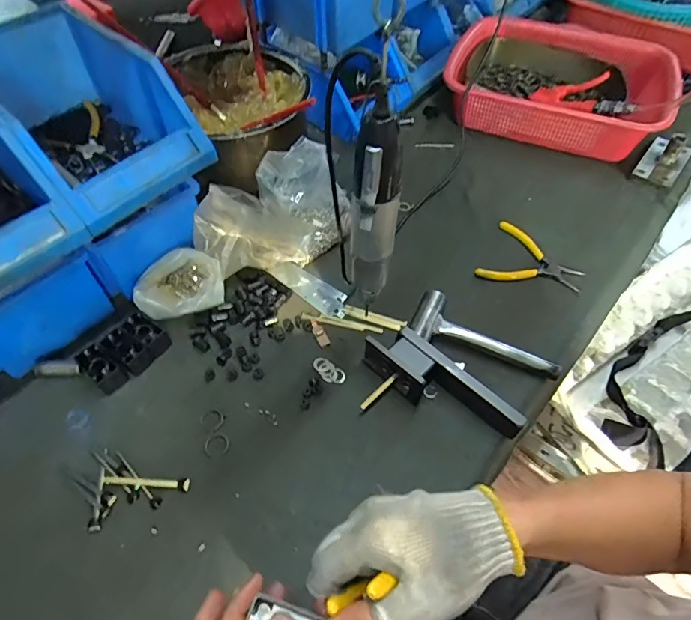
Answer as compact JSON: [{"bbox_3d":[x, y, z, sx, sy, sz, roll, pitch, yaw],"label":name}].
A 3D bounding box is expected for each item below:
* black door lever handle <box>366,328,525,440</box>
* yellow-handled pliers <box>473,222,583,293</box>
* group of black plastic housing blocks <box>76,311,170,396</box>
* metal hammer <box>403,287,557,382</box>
[{"bbox_3d":[0.107,0.081,0.507,0.181,0.050,0.062,37,63,19],"label":"black door lever handle"},{"bbox_3d":[0.258,-0.063,0.624,0.128,0.010,0.107,27,60,14],"label":"yellow-handled pliers"},{"bbox_3d":[-0.257,0.049,0.534,0.057,0.027,0.090,38,63,20],"label":"group of black plastic housing blocks"},{"bbox_3d":[0.167,0.032,0.549,0.173,0.022,0.066,19,58,10],"label":"metal hammer"}]

